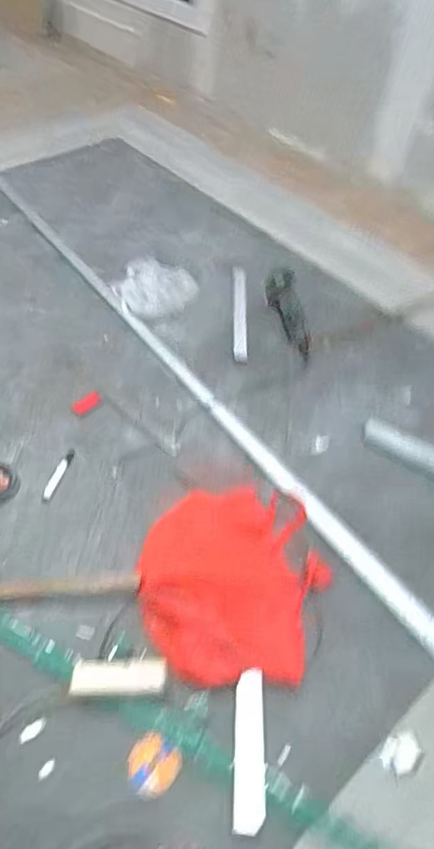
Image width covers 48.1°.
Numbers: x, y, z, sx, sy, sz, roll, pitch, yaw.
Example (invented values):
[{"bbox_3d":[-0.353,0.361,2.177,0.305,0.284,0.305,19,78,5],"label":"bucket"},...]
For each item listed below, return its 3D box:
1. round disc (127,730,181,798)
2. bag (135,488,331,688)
[{"bbox_3d":[-0.107,0.567,0.807,0.084,0.005,0.083,1,51,-1],"label":"round disc"},{"bbox_3d":[0.031,0.289,0.973,0.352,0.093,0.400,20,53,14],"label":"bag"}]

